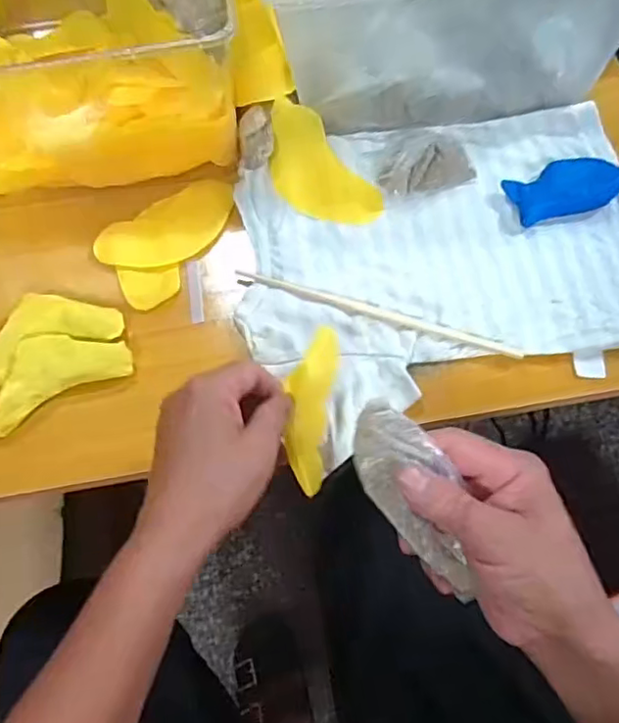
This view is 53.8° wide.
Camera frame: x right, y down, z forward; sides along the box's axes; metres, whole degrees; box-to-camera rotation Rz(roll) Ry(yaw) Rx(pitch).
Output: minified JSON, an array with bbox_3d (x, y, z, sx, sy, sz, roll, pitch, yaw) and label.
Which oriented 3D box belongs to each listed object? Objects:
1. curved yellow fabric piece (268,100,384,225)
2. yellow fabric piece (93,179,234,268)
[{"bbox_3d":[0.003,-0.161,0.520,0.064,0.016,0.128,-40,83,-1],"label":"curved yellow fabric piece"},{"bbox_3d":[-0.116,-0.109,0.505,0.118,0.012,0.057,-27,65,-10],"label":"yellow fabric piece"}]

